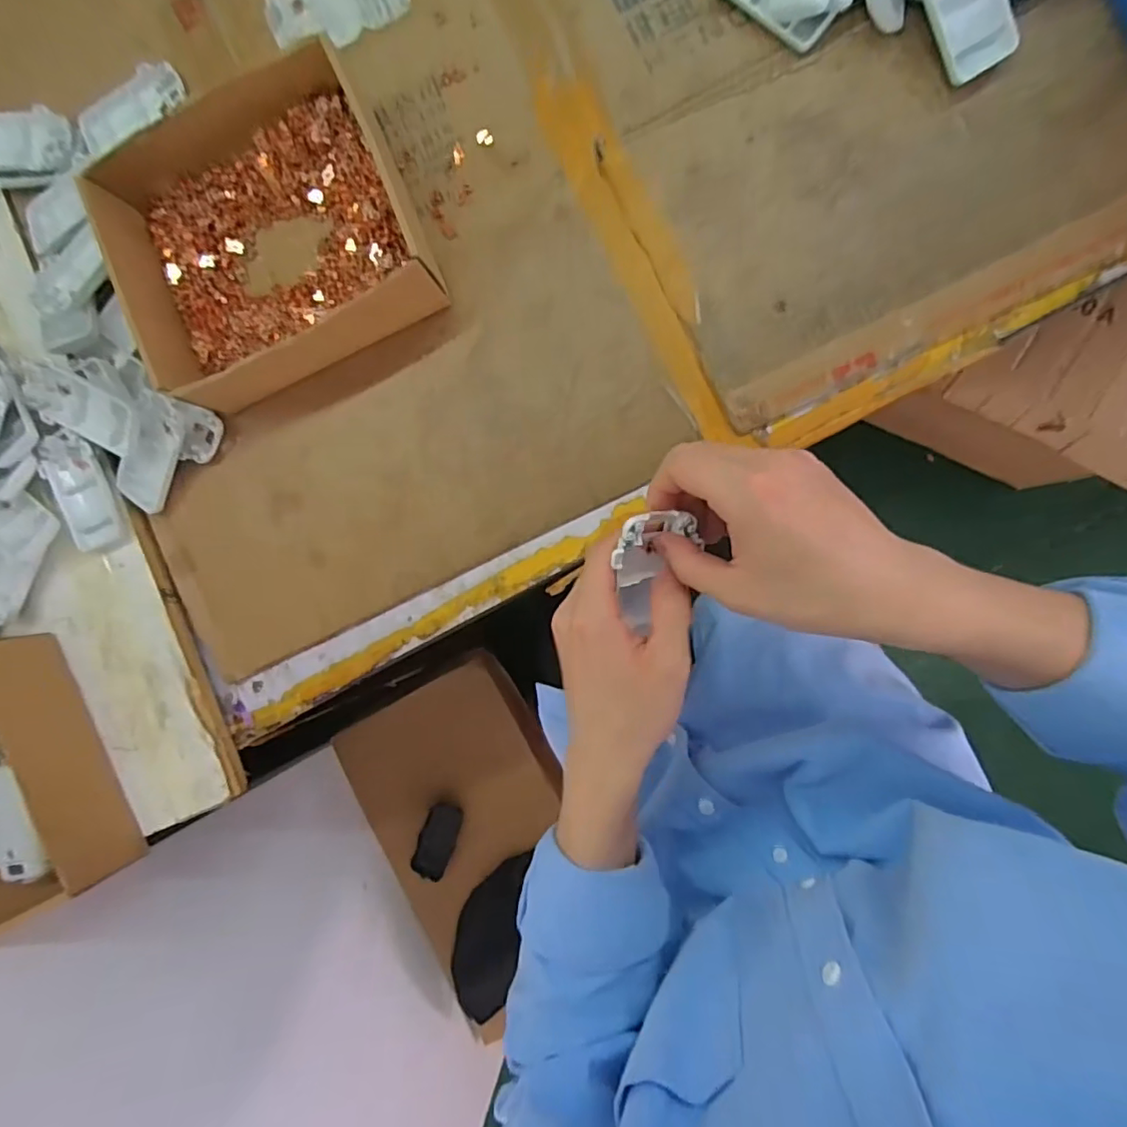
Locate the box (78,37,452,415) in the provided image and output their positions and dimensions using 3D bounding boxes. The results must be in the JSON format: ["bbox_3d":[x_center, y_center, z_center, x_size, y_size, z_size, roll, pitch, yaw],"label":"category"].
[{"bbox_3d":[-0.219,-0.242,0.445,0.208,0.072,0.199,-23,88,8],"label":"box"}]

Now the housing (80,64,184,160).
[{"bbox_3d":[-0.356,-0.375,0.488,0.096,0.017,0.033,-23,88,8],"label":"housing"}]

